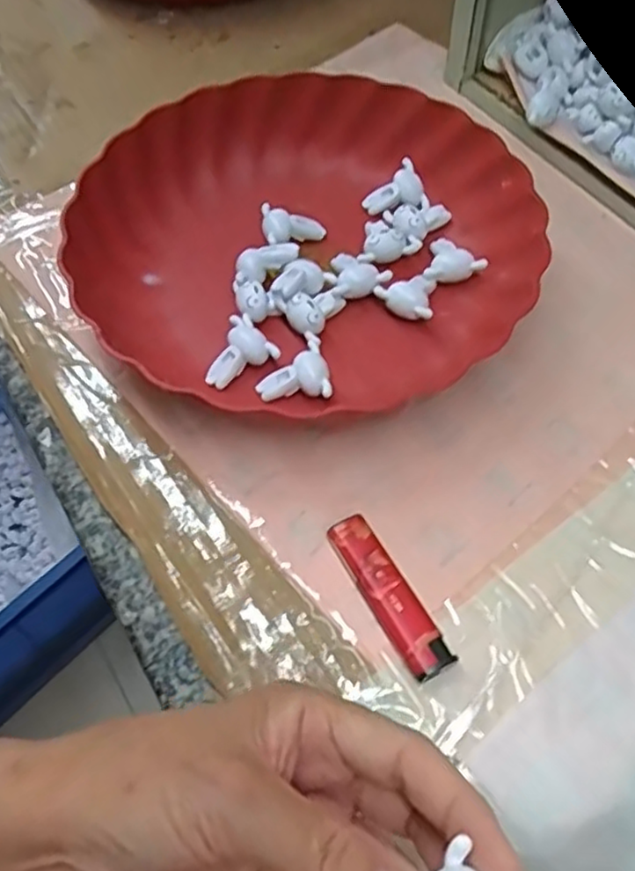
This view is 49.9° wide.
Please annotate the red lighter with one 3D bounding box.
[{"bbox_3d":[0.030,0.068,0.293,0.020,0.012,0.074,-26,61,-14],"label":"red lighter"}]

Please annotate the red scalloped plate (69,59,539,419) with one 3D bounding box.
[{"bbox_3d":[-0.004,-0.116,0.384,0.234,0.046,0.224,0,58,1],"label":"red scalloped plate"}]

